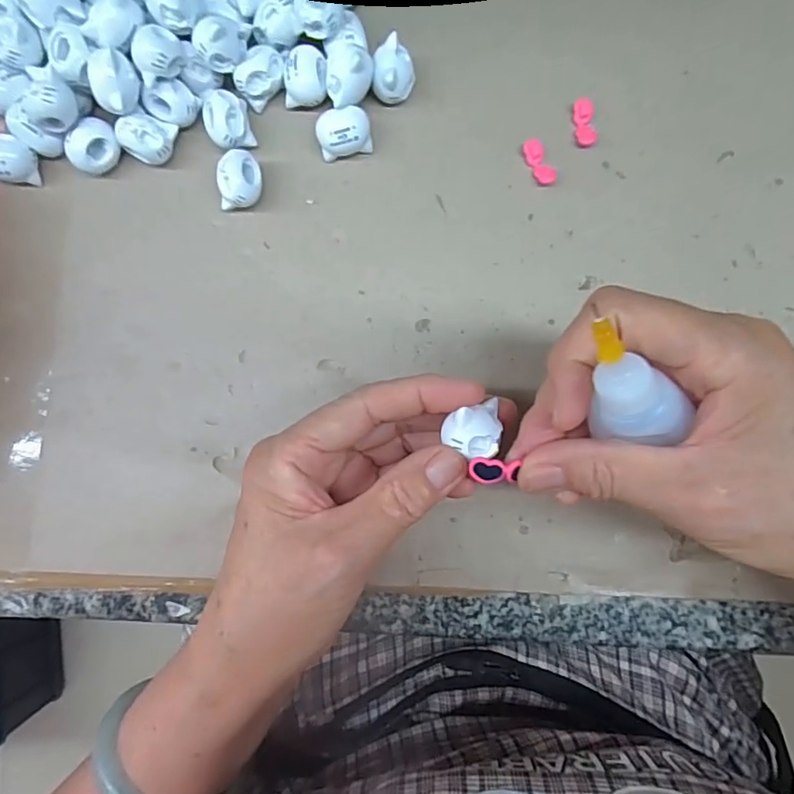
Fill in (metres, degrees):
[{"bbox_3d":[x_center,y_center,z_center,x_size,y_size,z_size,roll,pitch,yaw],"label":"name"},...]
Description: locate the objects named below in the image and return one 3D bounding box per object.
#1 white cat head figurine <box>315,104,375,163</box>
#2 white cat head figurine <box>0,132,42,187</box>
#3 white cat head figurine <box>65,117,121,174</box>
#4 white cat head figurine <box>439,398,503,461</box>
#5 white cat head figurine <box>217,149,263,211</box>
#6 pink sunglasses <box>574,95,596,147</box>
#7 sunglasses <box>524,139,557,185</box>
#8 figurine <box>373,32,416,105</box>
[{"bbox_3d":[-0.026,-0.128,0.256,0.025,0.017,0.020,-10,86,0],"label":"white cat head figurine"},{"bbox_3d":[-0.192,-0.117,0.261,0.023,0.021,0.021,0,86,1],"label":"white cat head figurine"},{"bbox_3d":[-0.148,-0.122,0.259,0.025,0.021,0.017,-43,87,-2],"label":"white cat head figurine"},{"bbox_3d":[0.030,0.013,0.197,0.023,0.015,0.019,-16,88,0],"label":"white cat head figurine"},{"bbox_3d":[-0.076,-0.104,0.256,0.018,0.021,0.024,3,86,1],"label":"white cat head figurine"},{"bbox_3d":[0.093,-0.135,0.258,0.010,0.004,0.024,-5,86,1],"label":"pink sunglasses"},{"bbox_3d":[0.070,-0.115,0.257,0.010,0.004,0.023,-22,86,0],"label":"sunglasses"},{"bbox_3d":[-0.001,-0.158,0.257,0.019,0.019,0.024,2,86,1],"label":"figurine"}]

